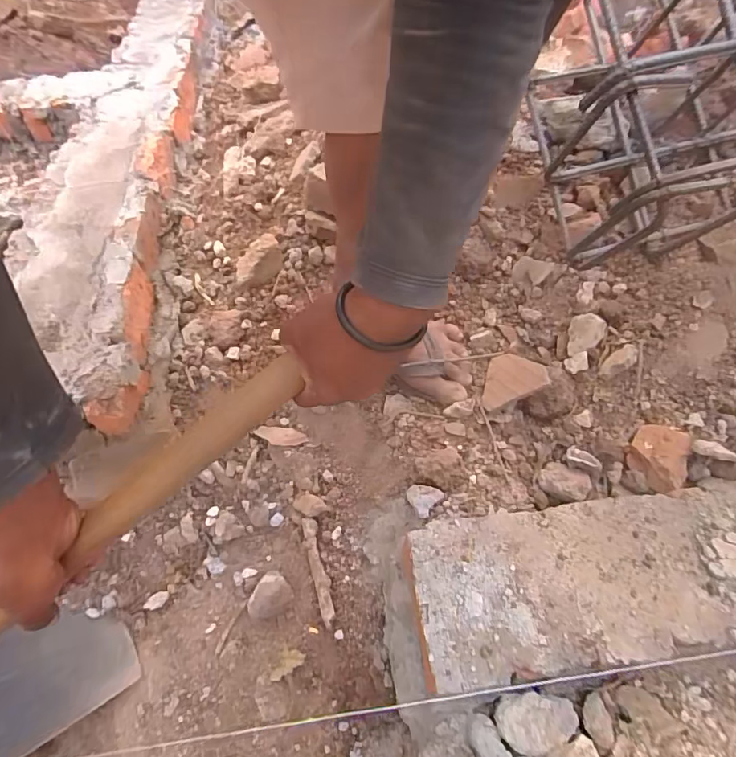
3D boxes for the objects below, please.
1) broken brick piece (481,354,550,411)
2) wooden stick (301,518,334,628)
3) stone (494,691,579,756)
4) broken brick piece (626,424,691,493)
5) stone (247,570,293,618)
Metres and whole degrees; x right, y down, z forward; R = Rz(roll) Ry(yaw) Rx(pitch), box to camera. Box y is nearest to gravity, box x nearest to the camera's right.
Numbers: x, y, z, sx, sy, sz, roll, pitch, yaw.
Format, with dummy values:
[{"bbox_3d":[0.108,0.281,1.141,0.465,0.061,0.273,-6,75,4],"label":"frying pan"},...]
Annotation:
[{"bbox_3d":[0.193,-0.004,0.652,0.088,0.008,0.079,-21,44,26],"label":"broken brick piece"},{"bbox_3d":[-0.066,0.256,0.653,0.020,0.022,0.136,-13,54,-11],"label":"wooden stick"},{"bbox_3d":[0.161,0.325,0.458,0.083,0.031,0.048,-1,53,-3],"label":"stone"},{"bbox_3d":[0.351,0.092,0.584,0.059,0.022,0.082,20,55,13],"label":"broken brick piece"},{"bbox_3d":[-0.129,0.292,0.647,0.043,0.026,0.058,26,56,17],"label":"stone"}]

